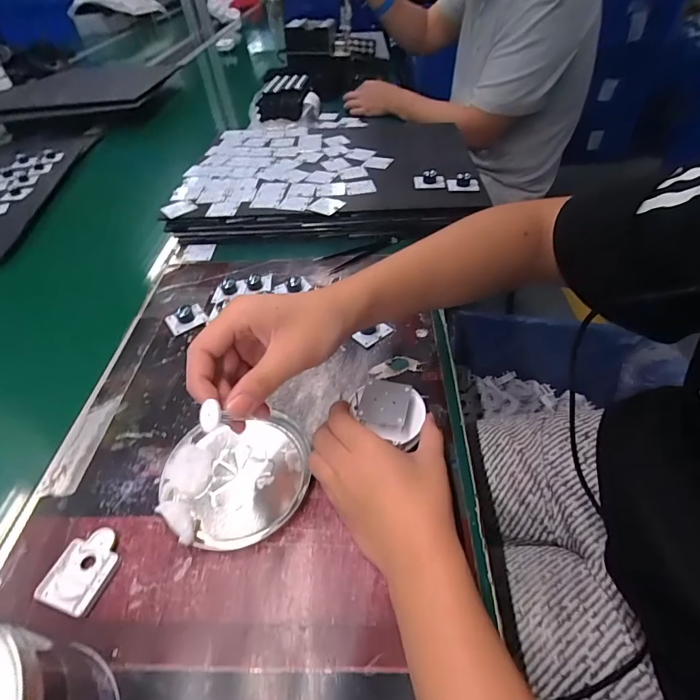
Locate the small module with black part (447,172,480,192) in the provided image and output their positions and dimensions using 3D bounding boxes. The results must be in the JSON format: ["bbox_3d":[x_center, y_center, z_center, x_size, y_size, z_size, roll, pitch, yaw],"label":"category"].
[{"bbox_3d":[0.171,-0.254,0.632,0.048,0.022,0.030,5,47,9],"label":"small module with black part"}]

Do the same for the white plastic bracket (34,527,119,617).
[{"bbox_3d":[-0.203,0.168,0.322,0.043,0.009,0.057,9,47,13],"label":"white plastic bracket"}]

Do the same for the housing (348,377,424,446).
[{"bbox_3d":[0.035,0.053,0.372,0.064,0.018,0.054,-2,46,2],"label":"housing"}]

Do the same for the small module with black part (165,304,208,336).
[{"bbox_3d":[-0.202,-0.042,0.514,0.044,0.018,0.038,-30,51,-23],"label":"small module with black part"}]

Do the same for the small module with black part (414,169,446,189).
[{"bbox_3d":[0.122,-0.263,0.641,0.048,0.017,0.031,8,47,11],"label":"small module with black part"}]

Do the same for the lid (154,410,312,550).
[{"bbox_3d":[-0.099,0.108,0.363,0.122,0.022,0.113,-2,46,2],"label":"lid"}]

